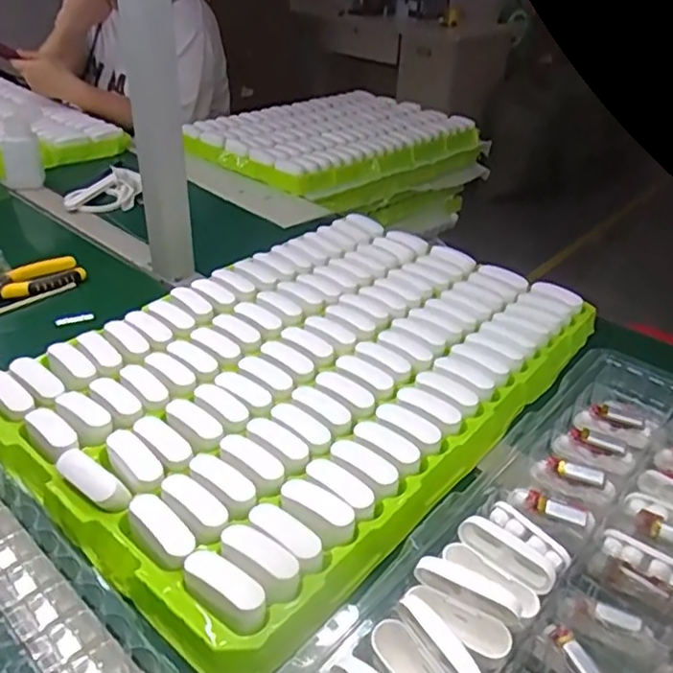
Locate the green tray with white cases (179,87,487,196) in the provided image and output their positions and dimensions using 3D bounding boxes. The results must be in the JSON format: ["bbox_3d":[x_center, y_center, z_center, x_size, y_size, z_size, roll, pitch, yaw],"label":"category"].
[{"bbox_3d":[0.008,-0.429,1.329,0.584,0.046,0.379,-26,43,-37],"label":"green tray with white cases"}]

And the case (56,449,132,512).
[{"bbox_3d":[-0.189,0.114,0.487,0.072,0.025,0.023,29,42,32],"label":"case"}]

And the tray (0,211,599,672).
[{"bbox_3d":[-0.015,0.019,0.649,0.383,0.035,0.564,28,41,31],"label":"tray"}]

